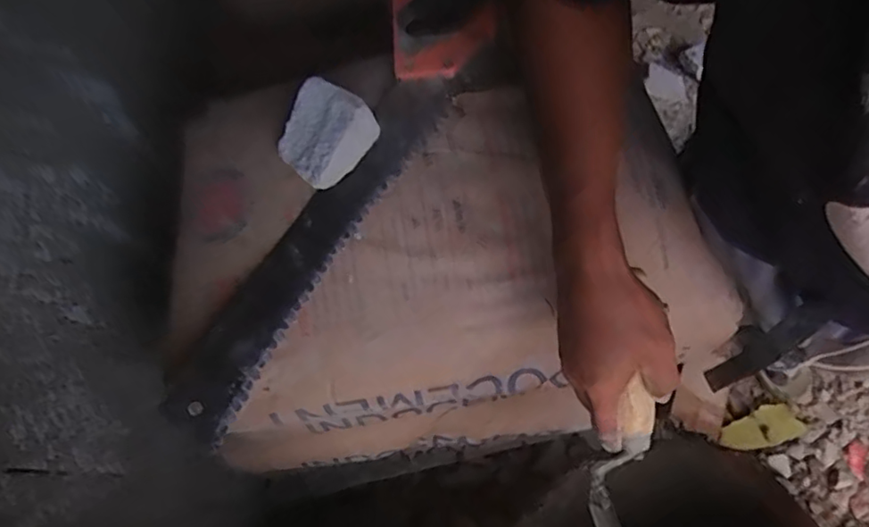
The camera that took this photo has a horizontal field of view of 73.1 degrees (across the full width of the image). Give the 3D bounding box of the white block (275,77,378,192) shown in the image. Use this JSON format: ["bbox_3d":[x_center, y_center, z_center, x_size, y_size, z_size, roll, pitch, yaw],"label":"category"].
[{"bbox_3d":[-0.113,-0.128,0.579,0.075,0.049,0.089,35,73,15],"label":"white block"}]

